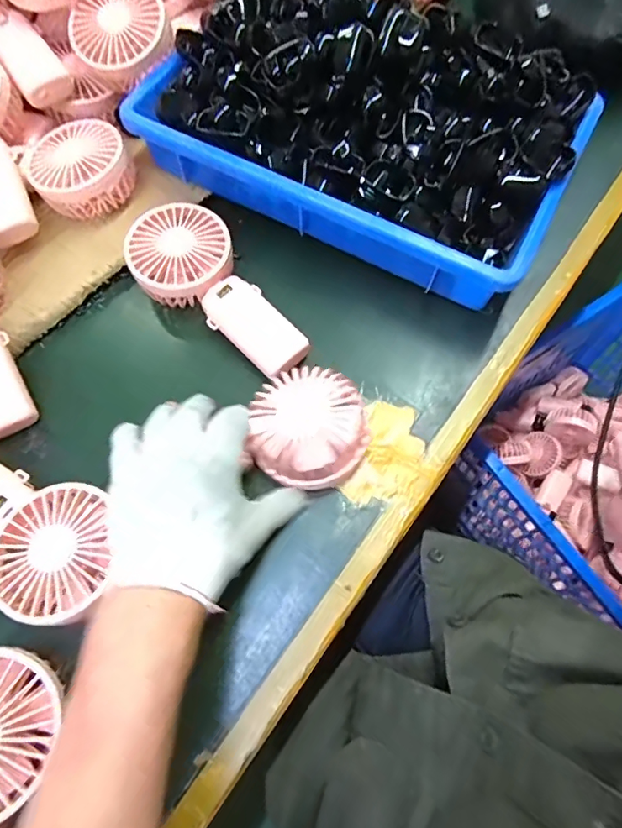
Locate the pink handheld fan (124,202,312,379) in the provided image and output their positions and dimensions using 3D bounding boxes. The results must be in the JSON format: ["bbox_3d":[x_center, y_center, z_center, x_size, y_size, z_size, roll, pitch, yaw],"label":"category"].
[{"bbox_3d":[-0.079,-0.104,0.407,0.086,0.034,0.184,-40,71,-15],"label":"pink handheld fan"}]

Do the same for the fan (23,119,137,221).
[{"bbox_3d":[-0.207,-0.220,0.442,0.087,0.038,0.081,0,66,1],"label":"fan"}]

